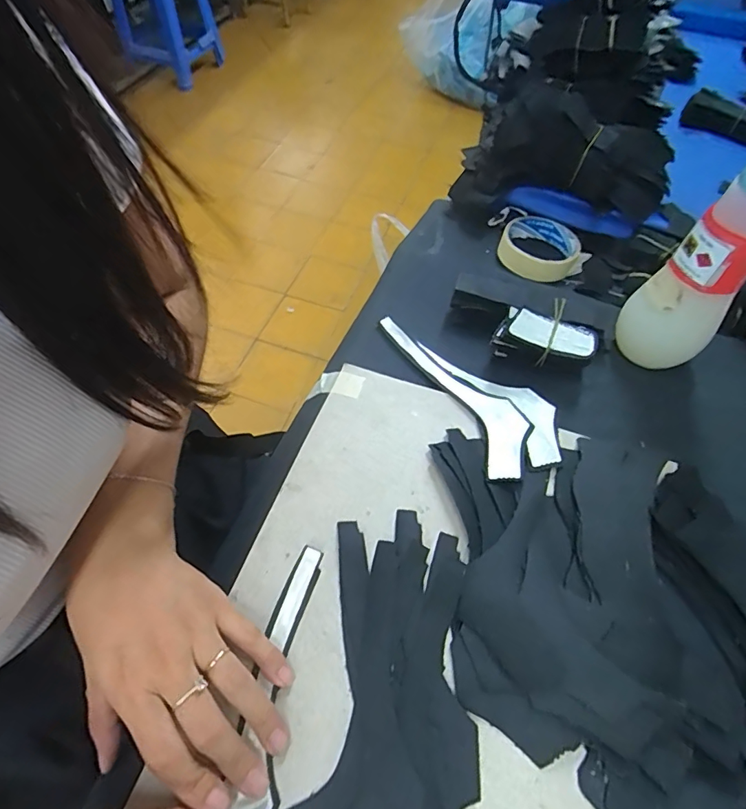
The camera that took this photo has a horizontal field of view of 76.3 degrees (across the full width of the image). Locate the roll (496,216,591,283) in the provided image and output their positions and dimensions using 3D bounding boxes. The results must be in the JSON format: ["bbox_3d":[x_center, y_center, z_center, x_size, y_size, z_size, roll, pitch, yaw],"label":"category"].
[{"bbox_3d":[0.187,-0.175,0.533,0.083,0.026,0.085,1,57,-2],"label":"roll"}]

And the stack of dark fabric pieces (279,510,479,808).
[{"bbox_3d":[0.008,0.168,0.278,0.100,0.017,0.207,8,57,2],"label":"stack of dark fabric pieces"}]

